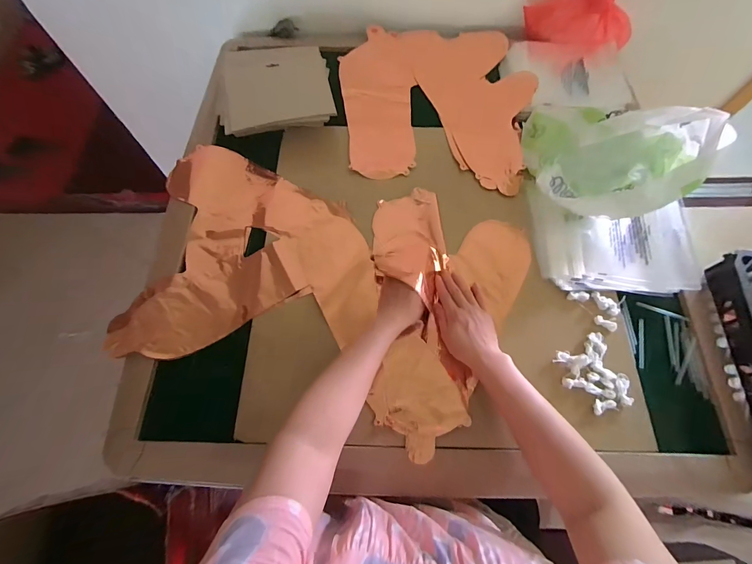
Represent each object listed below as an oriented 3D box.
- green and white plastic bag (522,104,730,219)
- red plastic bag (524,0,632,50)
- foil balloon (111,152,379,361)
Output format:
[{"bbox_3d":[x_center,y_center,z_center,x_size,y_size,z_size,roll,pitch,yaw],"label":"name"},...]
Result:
[{"bbox_3d":[0.390,-0.215,0.573,0.235,0.165,0.196,11,69,4],"label":"green and white plastic bag"},{"bbox_3d":[0.465,-0.604,0.748,0.215,0.123,0.139,-16,70,-6],"label":"red plastic bag"},{"bbox_3d":[-0.212,-0.073,0.612,0.404,0.022,0.381,-3,69,-1],"label":"foil balloon"}]

